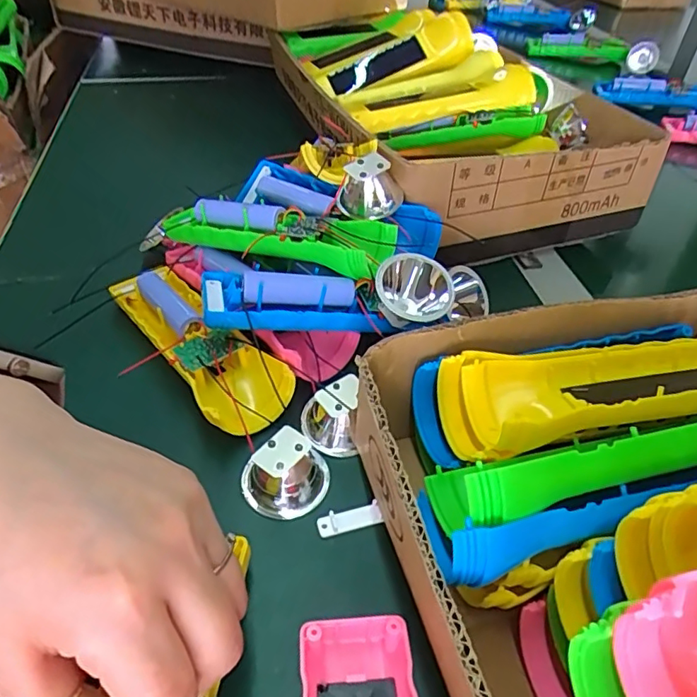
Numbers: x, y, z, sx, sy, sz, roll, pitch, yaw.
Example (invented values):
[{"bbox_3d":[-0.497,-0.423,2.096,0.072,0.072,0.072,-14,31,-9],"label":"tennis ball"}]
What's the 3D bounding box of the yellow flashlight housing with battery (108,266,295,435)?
[{"bbox_3d":[-0.096,-0.001,0.328,0.052,0.035,0.157,-29,53,-32],"label":"yellow flashlight housing with battery"}]

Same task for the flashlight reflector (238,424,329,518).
[{"bbox_3d":[-0.030,0.063,0.267,0.038,0.027,0.033,-32,54,-33],"label":"flashlight reflector"}]

